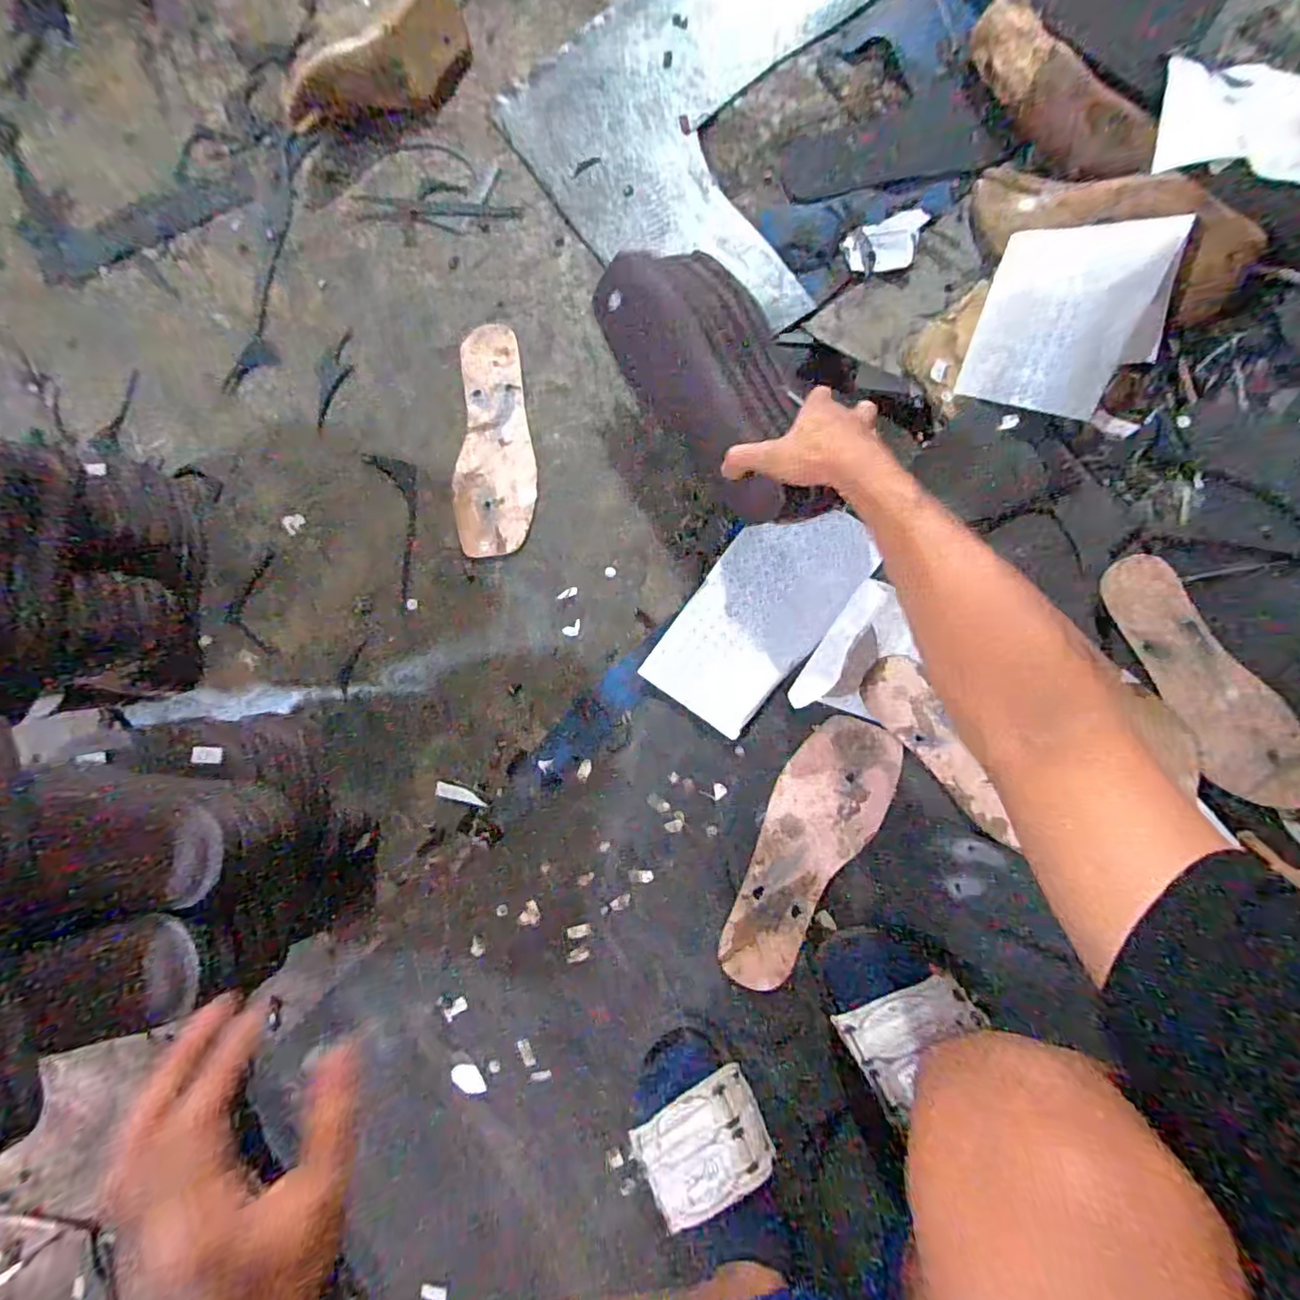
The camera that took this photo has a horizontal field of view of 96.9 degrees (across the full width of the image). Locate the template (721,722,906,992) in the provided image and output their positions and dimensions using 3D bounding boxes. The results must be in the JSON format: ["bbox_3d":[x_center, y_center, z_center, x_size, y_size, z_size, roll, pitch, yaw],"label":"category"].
[{"bbox_3d":[0.143,0.185,0.534,0.093,0.010,0.257,28,89,7],"label":"template"}]

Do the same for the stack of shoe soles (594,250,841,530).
[{"bbox_3d":[0.068,-0.239,0.533,0.116,0.086,0.281,-35,97,3],"label":"stack of shoe soles"}]

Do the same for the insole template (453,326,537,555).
[{"bbox_3d":[-0.168,-0.227,0.623,0.086,0.007,0.249,-1,87,2],"label":"insole template"}]

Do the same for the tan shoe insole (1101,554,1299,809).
[{"bbox_3d":[0.477,0.027,0.494,0.079,0.011,0.237,-28,83,-1],"label":"tan shoe insole"}]

